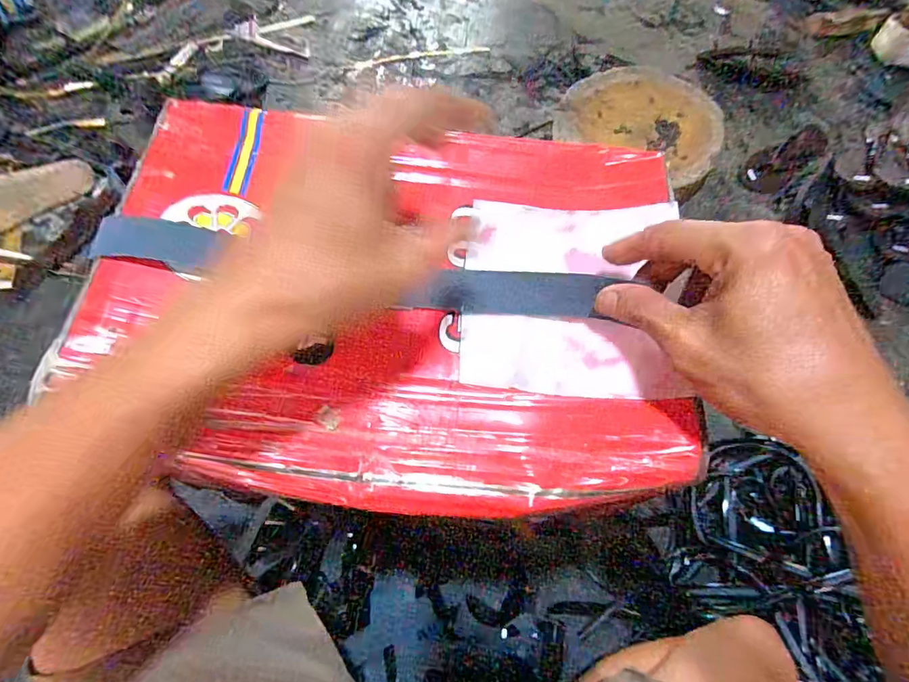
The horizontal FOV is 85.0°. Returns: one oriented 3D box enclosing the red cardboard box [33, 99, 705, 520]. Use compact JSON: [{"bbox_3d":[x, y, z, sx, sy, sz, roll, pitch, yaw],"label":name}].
[{"bbox_3d":[-0.028,-0.033,0.310,0.338,0.056,0.262,8,61,-4],"label":"red cardboard box"}]

